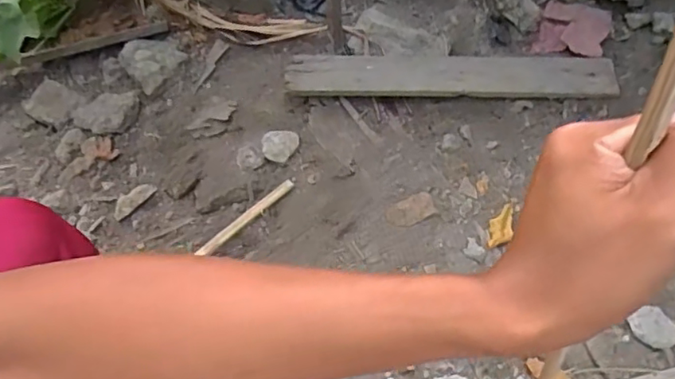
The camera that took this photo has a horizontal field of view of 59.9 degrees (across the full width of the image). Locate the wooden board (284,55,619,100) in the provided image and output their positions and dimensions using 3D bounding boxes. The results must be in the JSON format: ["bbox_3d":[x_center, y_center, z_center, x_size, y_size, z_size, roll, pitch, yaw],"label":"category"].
[{"bbox_3d":[0.201,-0.206,1.069,0.577,0.016,0.097,2,56,6],"label":"wooden board"}]

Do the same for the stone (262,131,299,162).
[{"bbox_3d":[-0.100,-0.076,1.019,0.061,0.016,0.062,5,44,0],"label":"stone"}]

